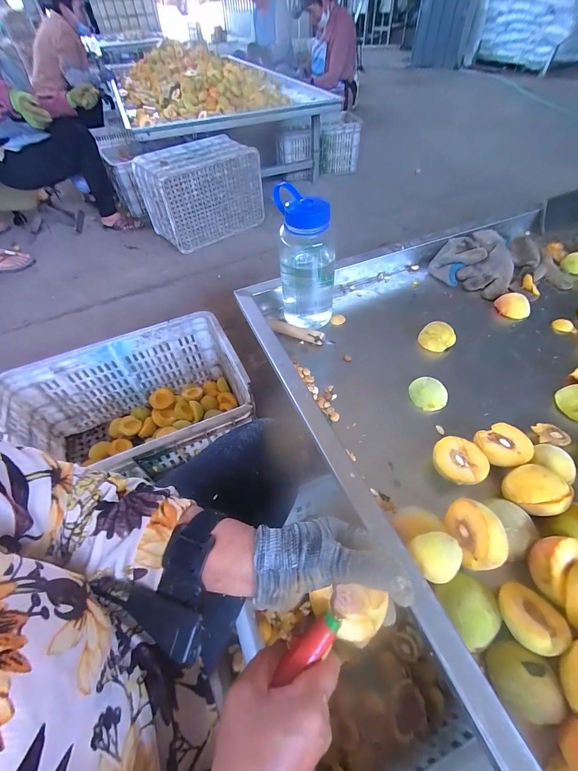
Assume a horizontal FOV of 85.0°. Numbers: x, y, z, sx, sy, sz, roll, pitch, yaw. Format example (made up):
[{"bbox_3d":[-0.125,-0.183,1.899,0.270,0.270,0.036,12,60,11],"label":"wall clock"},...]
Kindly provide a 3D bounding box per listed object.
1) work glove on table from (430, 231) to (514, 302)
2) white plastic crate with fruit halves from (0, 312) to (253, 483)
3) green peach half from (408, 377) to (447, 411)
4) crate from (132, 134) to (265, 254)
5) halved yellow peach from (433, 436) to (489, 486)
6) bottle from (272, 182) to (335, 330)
[{"bbox_3d":[0.392,-0.265,0.660,0.155,0.062,0.150,28,58,23],"label":"work glove on table"},{"bbox_3d":[-0.356,0.090,0.795,0.498,0.280,0.340,-20,53,-13],"label":"white plastic crate with fruit halves"},{"bbox_3d":[0.214,0.014,0.487,0.051,0.025,0.056,9,53,10],"label":"green peach half"},{"bbox_3d":[-0.421,-0.946,1.578,0.542,0.375,0.288,-28,56,-18],"label":"crate"},{"bbox_3d":[0.215,0.101,0.406,0.060,0.038,0.063,-2,52,2],"label":"halved yellow peach"},{"bbox_3d":[0.028,-0.195,0.537,0.100,0.224,0.089,4,52,6],"label":"bottle"}]

